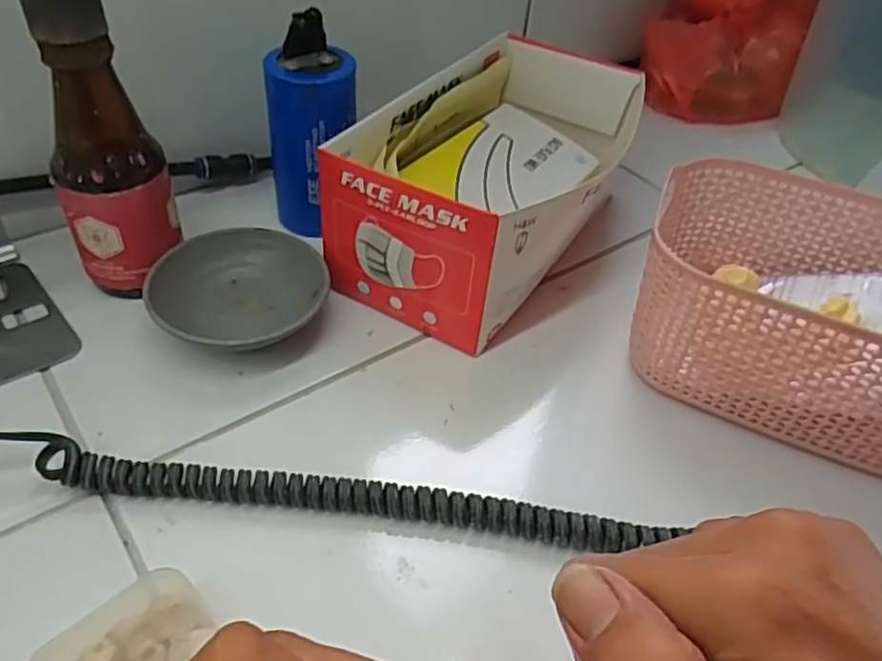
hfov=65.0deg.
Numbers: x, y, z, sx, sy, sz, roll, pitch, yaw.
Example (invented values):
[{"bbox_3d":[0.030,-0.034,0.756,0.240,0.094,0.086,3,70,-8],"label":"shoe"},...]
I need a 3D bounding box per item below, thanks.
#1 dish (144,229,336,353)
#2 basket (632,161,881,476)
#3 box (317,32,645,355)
[{"bbox_3d":[-0.105,-0.021,0.371,0.088,0.029,0.071,10,43,2],"label":"dish"},{"bbox_3d":[0.184,-0.005,0.349,0.162,0.088,0.115,22,45,15],"label":"basket"},{"bbox_3d":[0.034,-0.090,0.420,0.120,0.086,0.208,23,45,16],"label":"box"}]

